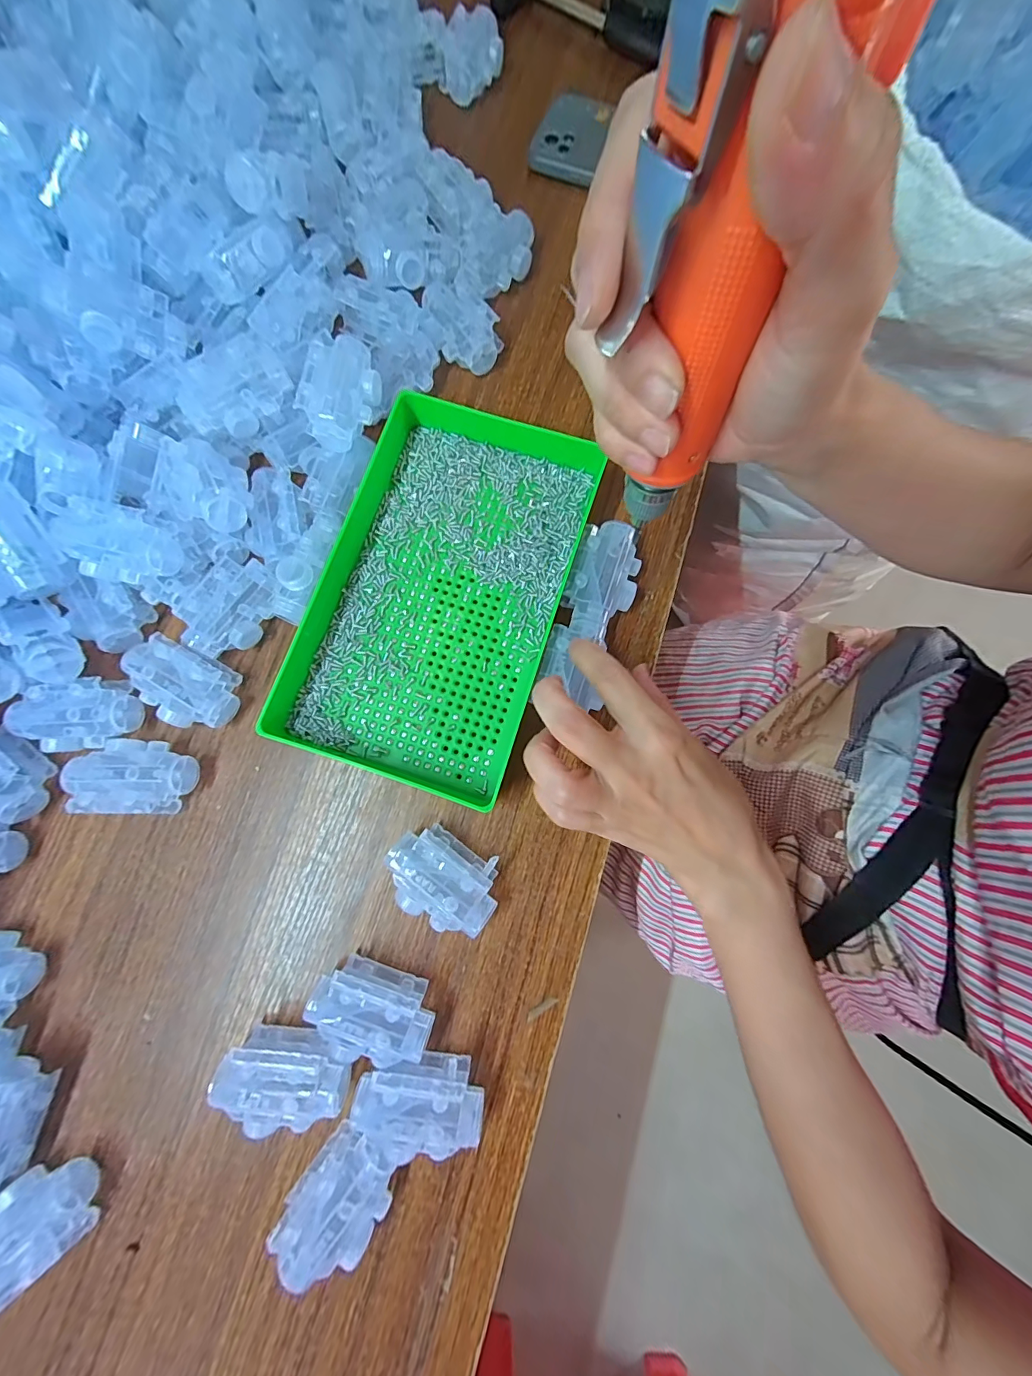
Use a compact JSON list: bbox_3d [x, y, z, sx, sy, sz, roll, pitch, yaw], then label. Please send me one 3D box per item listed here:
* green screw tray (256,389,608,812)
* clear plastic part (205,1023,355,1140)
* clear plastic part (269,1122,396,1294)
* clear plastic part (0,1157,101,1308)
[{"bbox_3d":[-0.051,-0.065,0.302,0.156,0.035,0.246,17,80,3],"label":"green screw tray"},{"bbox_3d":[-0.129,0.218,0.253,0.069,0.029,0.041,2,80,0],"label":"clear plastic part"},{"bbox_3d":[-0.093,0.272,0.240,0.045,0.029,0.064,35,82,6],"label":"clear plastic part"},{"bbox_3d":[-0.267,0.293,0.243,0.063,0.029,0.043,-37,82,-6],"label":"clear plastic part"}]

